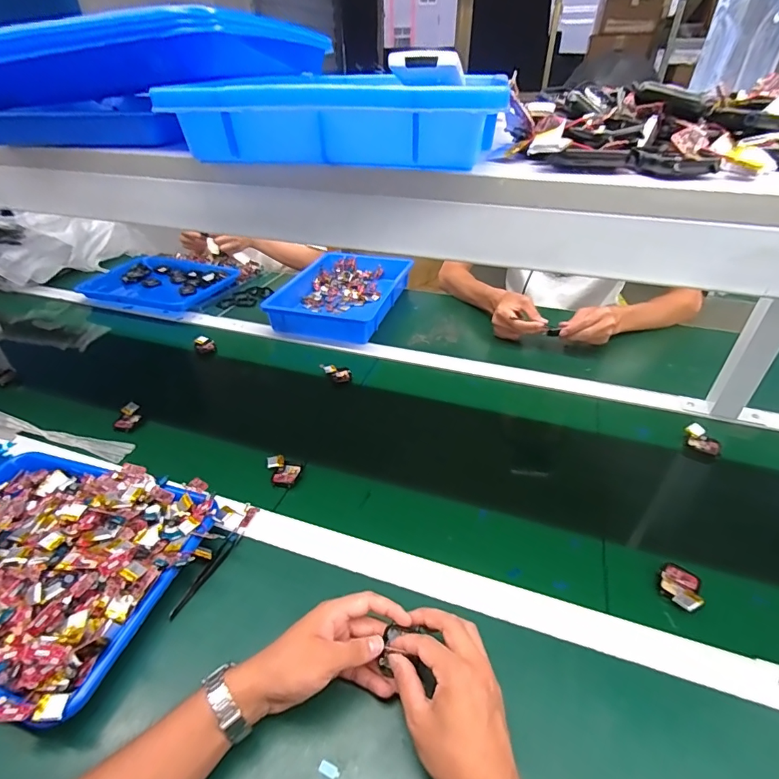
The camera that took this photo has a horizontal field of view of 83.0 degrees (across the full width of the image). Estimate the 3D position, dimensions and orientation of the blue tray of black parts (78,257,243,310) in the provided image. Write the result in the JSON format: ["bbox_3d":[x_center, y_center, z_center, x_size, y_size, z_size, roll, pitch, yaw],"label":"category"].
[{"bbox_3d":[-0.590,-0.285,1.140,0.355,0.038,0.233,12,39,16],"label":"blue tray of black parts"}]

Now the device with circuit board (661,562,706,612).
[{"bbox_3d":[0.322,0.216,0.484,0.037,0.020,0.054,21,42,26],"label":"device with circuit board"}]

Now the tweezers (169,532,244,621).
[{"bbox_3d":[-0.210,0.213,0.508,0.012,0.010,0.109,14,39,19],"label":"tweezers"}]

